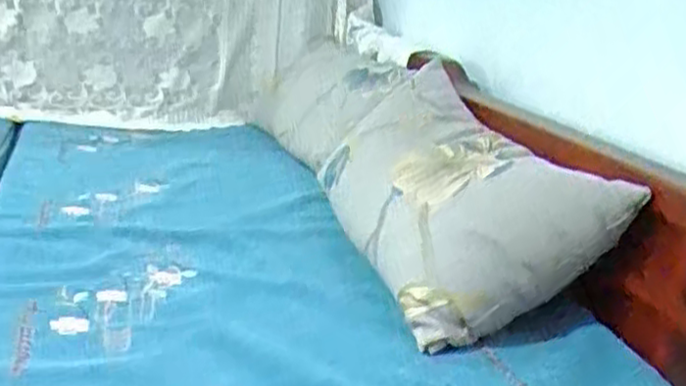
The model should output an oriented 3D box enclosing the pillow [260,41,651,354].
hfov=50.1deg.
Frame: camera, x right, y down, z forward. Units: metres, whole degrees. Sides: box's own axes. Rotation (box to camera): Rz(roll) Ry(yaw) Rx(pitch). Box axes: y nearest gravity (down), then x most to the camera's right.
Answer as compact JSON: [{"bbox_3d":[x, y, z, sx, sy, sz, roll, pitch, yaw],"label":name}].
[{"bbox_3d":[0.097,-0.054,1.209,0.320,0.157,0.829,-34,30,-6],"label":"pillow"}]

